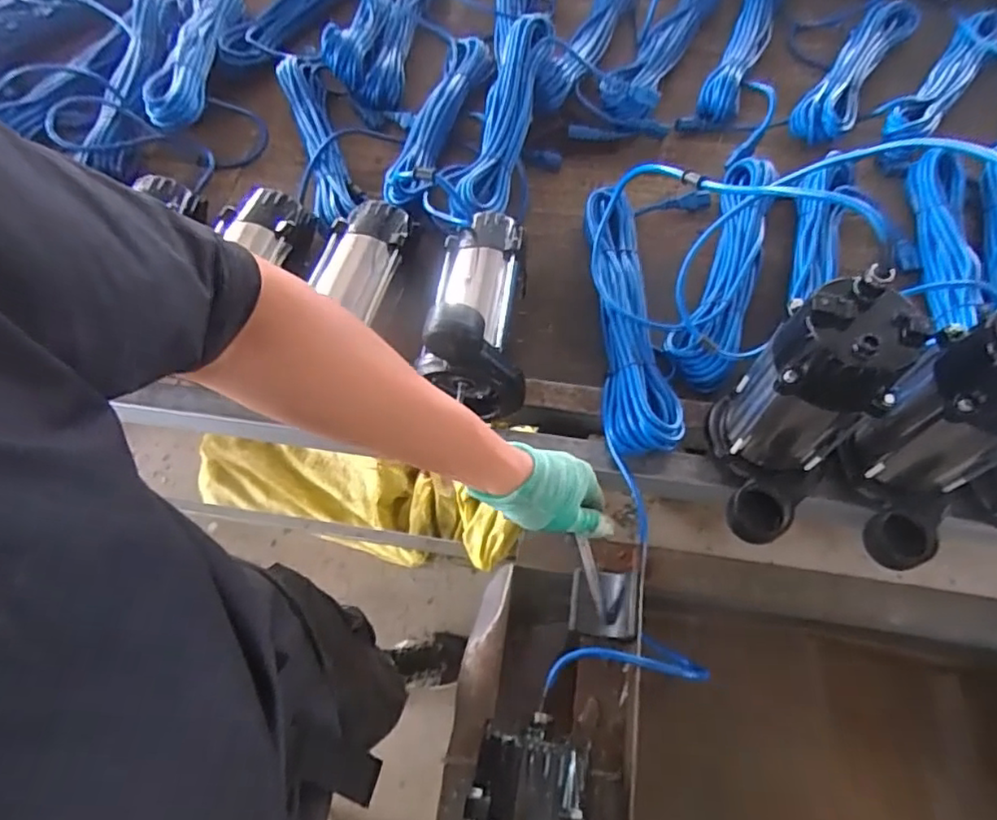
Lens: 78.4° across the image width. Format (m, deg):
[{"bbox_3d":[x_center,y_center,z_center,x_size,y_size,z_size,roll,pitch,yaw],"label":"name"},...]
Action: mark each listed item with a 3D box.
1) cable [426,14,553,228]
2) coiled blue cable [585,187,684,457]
[{"bbox_3d":[-0.007,-0.372,0.789,0.089,0.061,0.352,13,64,8],"label":"cable"},{"bbox_3d":[0.149,-0.111,0.703,0.078,0.058,0.332,-2,63,0],"label":"coiled blue cable"}]

